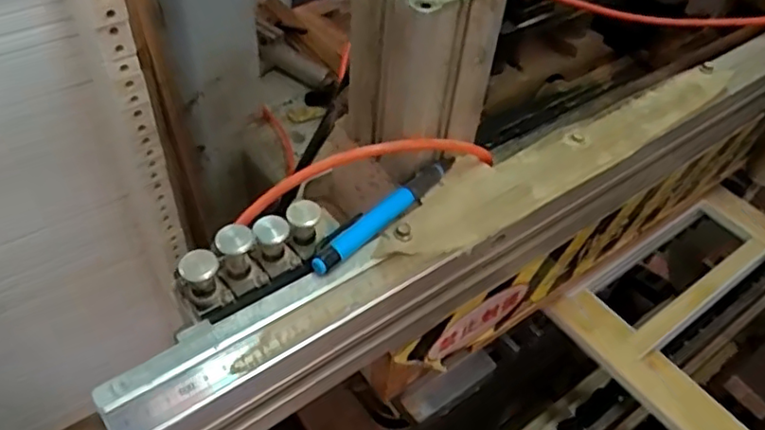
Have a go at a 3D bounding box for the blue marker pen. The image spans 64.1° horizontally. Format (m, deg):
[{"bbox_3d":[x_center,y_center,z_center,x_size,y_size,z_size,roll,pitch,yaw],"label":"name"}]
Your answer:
[{"bbox_3d":[0.005,-0.004,0.359,0.013,0.010,0.122,37,55,26],"label":"blue marker pen"}]

